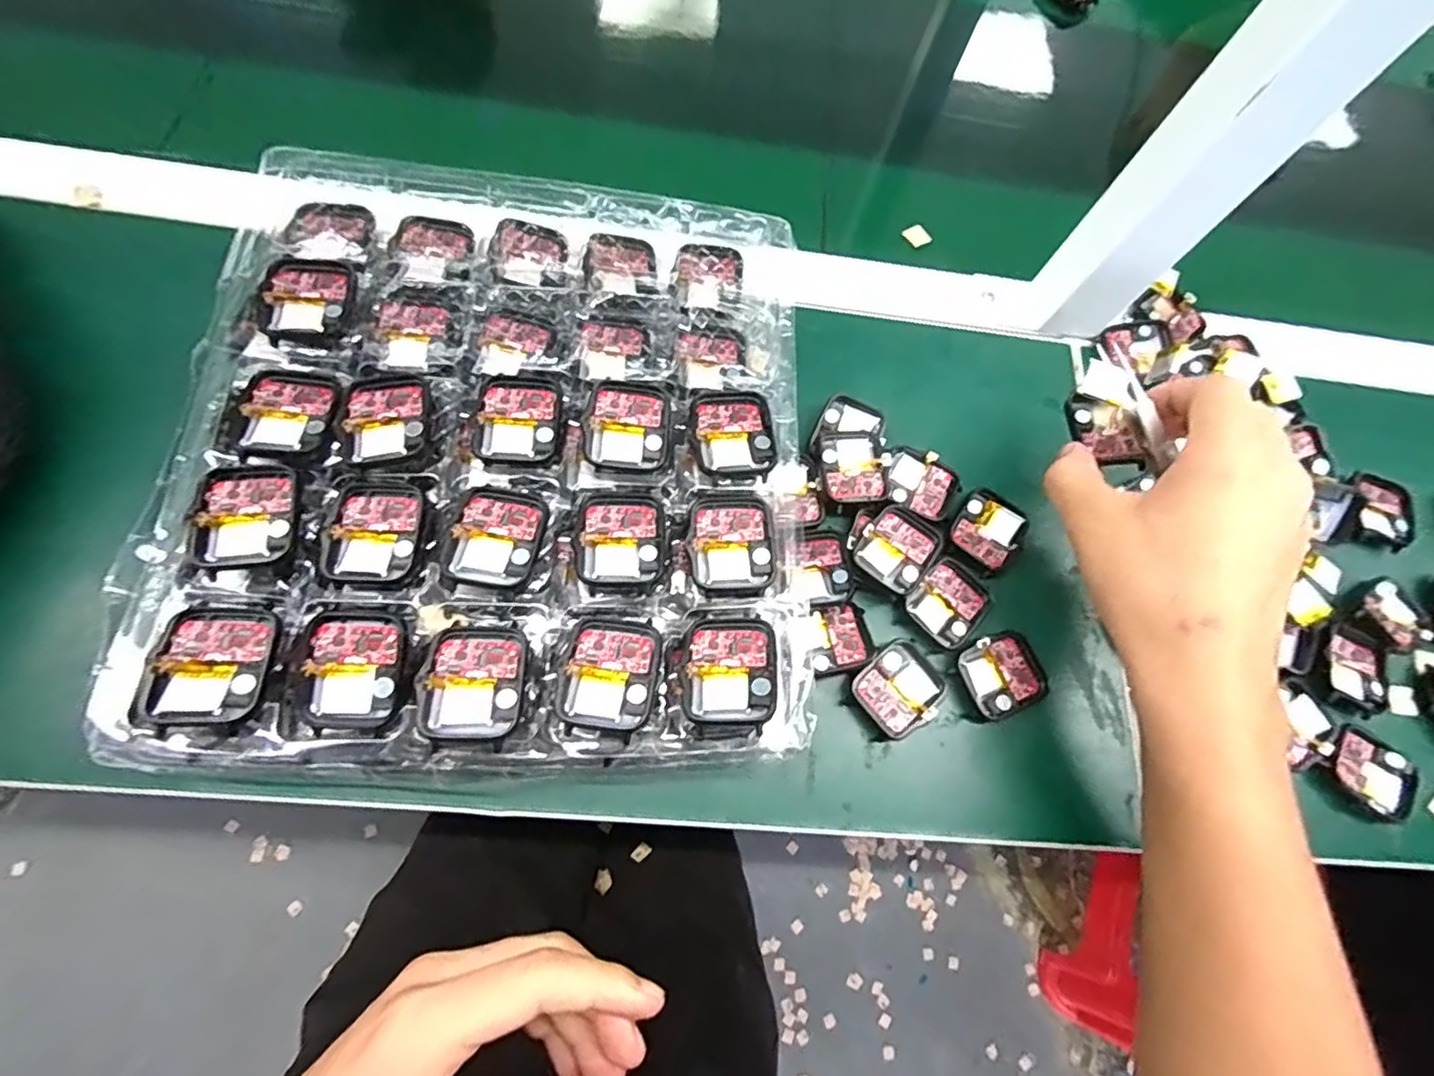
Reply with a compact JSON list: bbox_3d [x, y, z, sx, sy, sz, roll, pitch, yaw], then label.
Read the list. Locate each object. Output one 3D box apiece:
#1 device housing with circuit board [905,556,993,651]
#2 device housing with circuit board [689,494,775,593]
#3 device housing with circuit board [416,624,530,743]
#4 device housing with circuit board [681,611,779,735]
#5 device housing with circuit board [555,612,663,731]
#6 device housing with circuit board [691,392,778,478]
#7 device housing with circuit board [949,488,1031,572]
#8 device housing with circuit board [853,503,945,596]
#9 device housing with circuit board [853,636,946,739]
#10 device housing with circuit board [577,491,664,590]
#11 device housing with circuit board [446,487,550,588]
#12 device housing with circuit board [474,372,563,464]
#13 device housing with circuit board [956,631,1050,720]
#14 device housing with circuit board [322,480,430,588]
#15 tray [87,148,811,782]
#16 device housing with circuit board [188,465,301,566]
[{"bbox_3d":[0.122,0.034,0.320,0.035,0.005,0.042,39,69,14],"label":"device housing with circuit board"},{"bbox_3d":[0.007,0.002,0.270,0.036,0.008,0.042,4,70,-7],"label":"device housing with circuit board"},{"bbox_3d":[-0.092,0.055,0.233,0.035,0.005,0.043,5,70,-6],"label":"device housing with circuit board"},{"bbox_3d":[0.005,0.051,0.244,0.037,0.010,0.045,9,70,-5],"label":"device housing with circuit board"},{"bbox_3d":[-0.041,0.052,0.241,0.036,0.005,0.043,12,69,-4],"label":"device housing with circuit board"},{"bbox_3d":[0.008,-0.048,0.284,0.037,0.009,0.043,-2,71,-9],"label":"device housing with circuit board"},{"bbox_3d":[0.150,-0.005,0.335,0.035,0.007,0.042,37,70,6],"label":"device housing with circuit board"},{"bbox_3d":[0.095,0.005,0.318,0.037,0.008,0.040,37,70,6],"label":"device housing with circuit board"},{"bbox_3d":[0.092,0.074,0.303,0.042,0.009,0.038,-39,80,-18],"label":"device housing with circuit board"},{"bbox_3d":[-0.041,0.000,0.264,0.035,0.006,0.043,4,70,-6],"label":"device housing with circuit board"},{"bbox_3d":[-0.090,-0.001,0.253,0.035,0.007,0.042,11,69,-4],"label":"device housing with circuit board"},{"bbox_3d":[-0.089,-0.056,0.276,0.036,0.006,0.044,1,71,-8],"label":"device housing with circuit board"},{"bbox_3d":[0.146,0.069,0.311,0.041,0.010,0.036,-21,75,-14],"label":"device housing with circuit board"},{"bbox_3d":[-0.140,-0.003,0.253,0.038,0.005,0.044,6,70,-6],"label":"device housing with circuit board"},{"bbox_3d":[-0.092,-0.047,0.277,0.263,0.039,0.284,2,70,-7],"label":"tray"},{"bbox_3d":[-0.187,-0.009,0.245,0.037,0.013,0.041,2,70,-7],"label":"device housing with circuit board"}]

